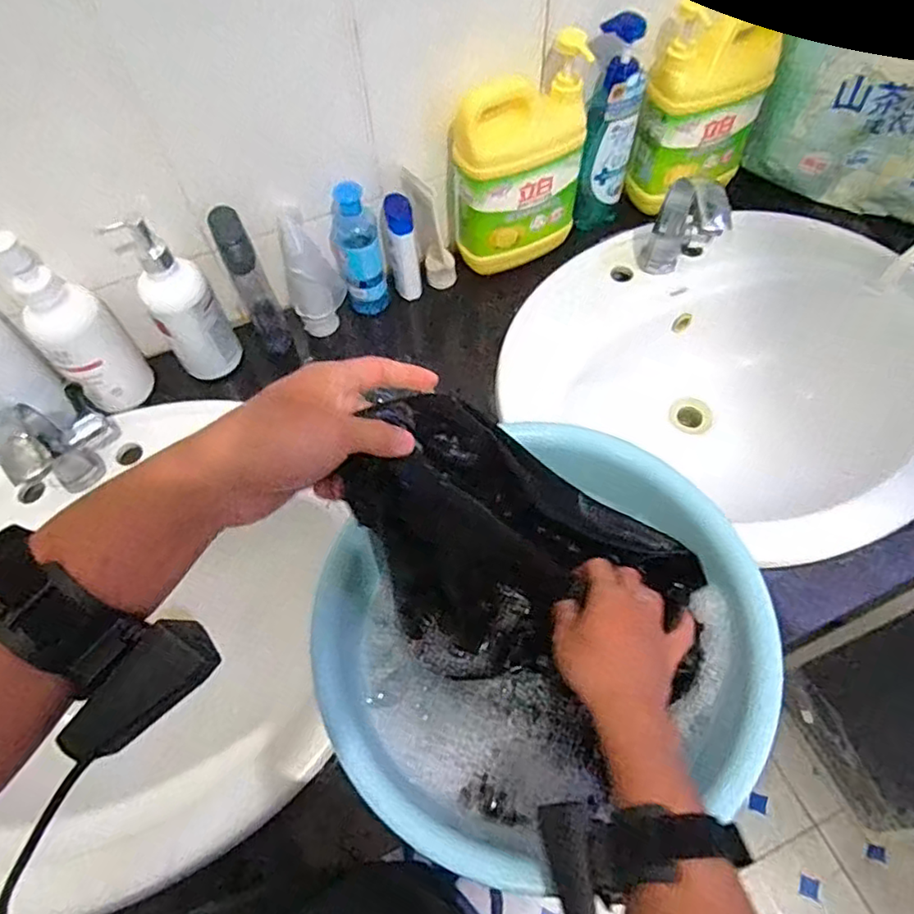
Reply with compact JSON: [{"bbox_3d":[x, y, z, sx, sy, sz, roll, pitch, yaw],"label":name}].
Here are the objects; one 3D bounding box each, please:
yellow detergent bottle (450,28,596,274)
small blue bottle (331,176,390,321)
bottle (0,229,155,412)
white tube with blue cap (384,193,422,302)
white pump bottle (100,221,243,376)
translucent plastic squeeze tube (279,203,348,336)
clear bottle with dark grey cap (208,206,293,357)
[{"bbox_3d":[0.068,-0.325,0.703,0.145,0.220,0.067,-29,64,-13],"label":"yellow detergent bottle"},{"bbox_3d":[-0.112,-0.235,0.711,0.047,0.161,0.046,-13,61,-5],"label":"small blue bottle"},{"bbox_3d":[-0.385,-0.127,0.631,0.073,0.215,0.055,-38,66,-18],"label":"bottle"},{"bbox_3d":[-0.062,-0.242,0.734,0.030,0.121,0.037,-9,61,-3],"label":"white tube with blue cap"},{"bbox_3d":[-0.295,-0.167,0.664,0.070,0.193,0.074,-29,64,-13],"label":"white pump bottle"},{"bbox_3d":[-0.163,-0.209,0.709,0.060,0.140,0.077,-15,62,-7],"label":"translucent plastic squeeze tube"},{"bbox_3d":[-0.223,-0.185,0.690,0.039,0.180,0.050,-24,63,-11],"label":"clear bottle with dark grey cap"}]

